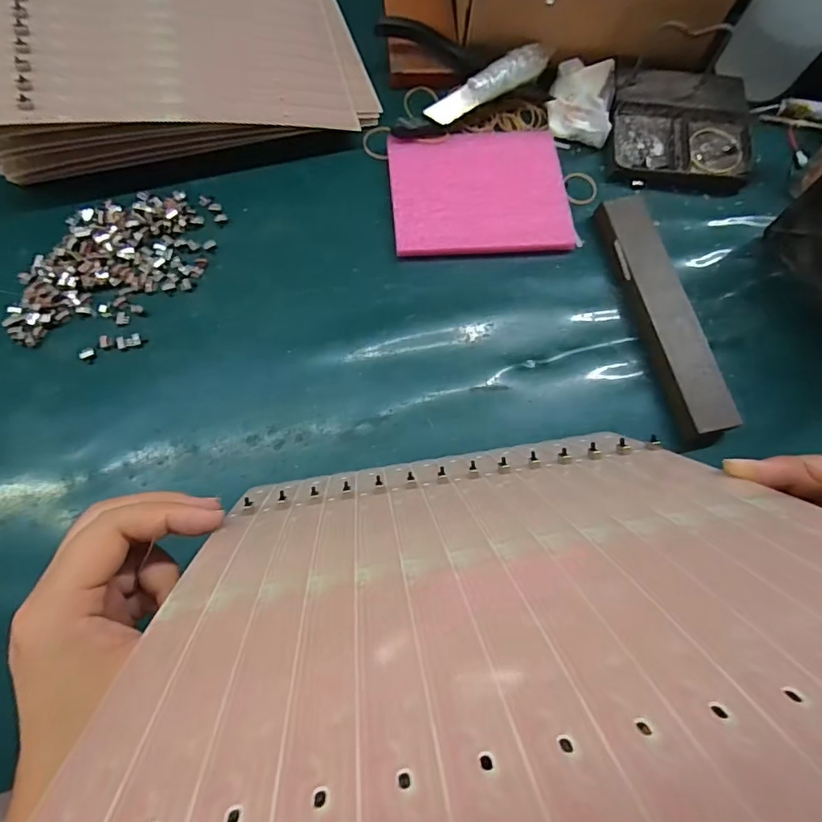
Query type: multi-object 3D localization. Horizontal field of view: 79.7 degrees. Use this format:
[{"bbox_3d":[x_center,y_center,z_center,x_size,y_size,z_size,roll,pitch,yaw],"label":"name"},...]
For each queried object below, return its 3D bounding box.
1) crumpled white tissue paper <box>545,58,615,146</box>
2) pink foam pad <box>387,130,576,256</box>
[{"bbox_3d":[0.145,-0.263,0.412,0.052,0.025,0.072,17,73,3],"label":"crumpled white tissue paper"},{"bbox_3d":[0.053,-0.171,0.385,0.134,0.011,0.106,-4,74,-4],"label":"pink foam pad"}]

